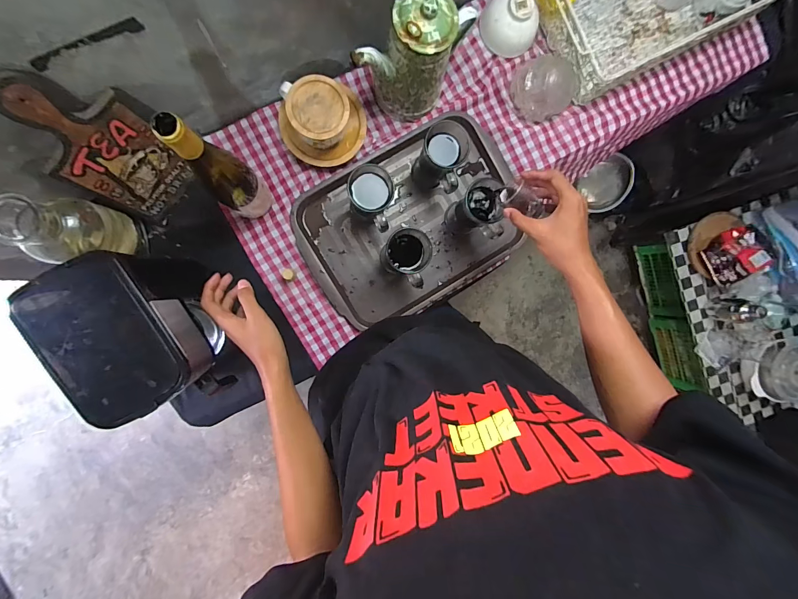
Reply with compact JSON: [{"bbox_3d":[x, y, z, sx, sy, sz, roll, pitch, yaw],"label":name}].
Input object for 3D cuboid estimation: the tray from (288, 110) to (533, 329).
[{"bbox_3d":[0.027,-0.151,0.714,0.425,0.021,0.288,-30,96,-5],"label":"tray"}]

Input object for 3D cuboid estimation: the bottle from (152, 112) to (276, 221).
[{"bbox_3d":[-0.257,-0.182,0.523,0.068,0.329,0.068,0,93,-7],"label":"bottle"}]

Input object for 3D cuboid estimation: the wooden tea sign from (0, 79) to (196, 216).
[{"bbox_3d":[-0.418,-0.214,0.524,0.010,0.274,0.127,37,87,9],"label":"wooden tea sign"}]

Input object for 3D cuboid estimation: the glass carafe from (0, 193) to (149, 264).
[{"bbox_3d":[-0.505,-0.110,0.559,0.094,0.198,0.083,-15,95,-6],"label":"glass carafe"}]

